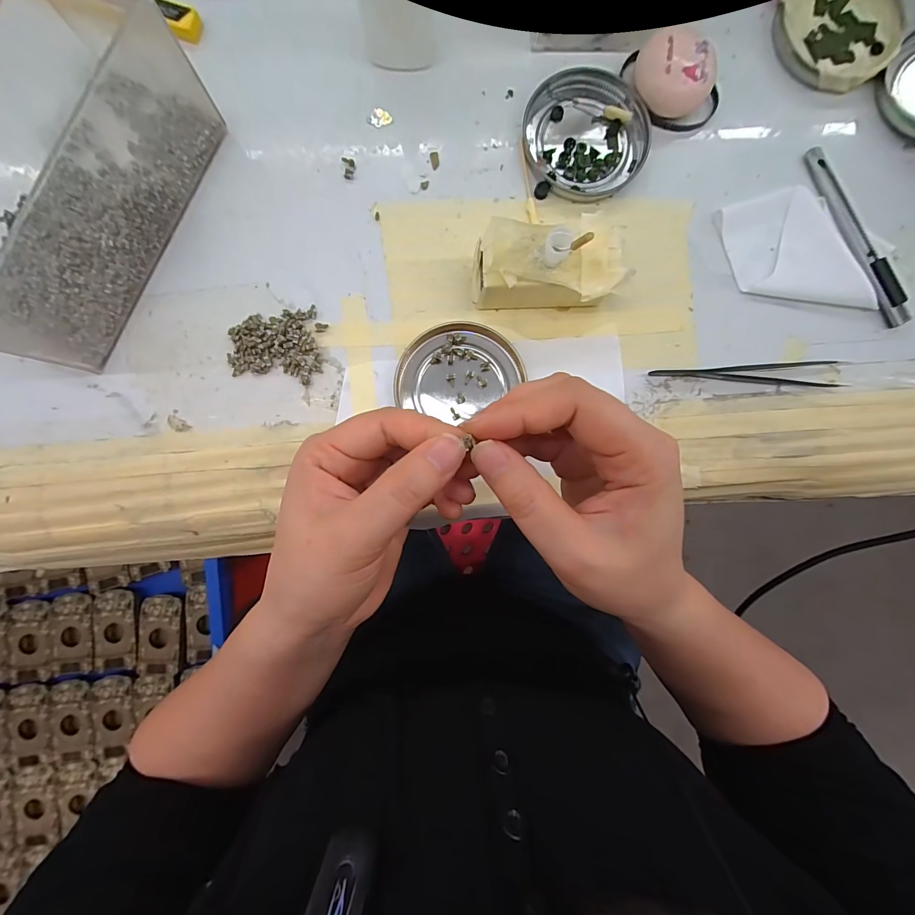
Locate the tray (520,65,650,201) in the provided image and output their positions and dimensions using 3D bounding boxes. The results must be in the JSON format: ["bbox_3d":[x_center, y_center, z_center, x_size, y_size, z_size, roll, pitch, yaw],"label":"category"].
[{"bbox_3d":[0.081,-0.208,0.249,0.075,0.009,0.082,0,89,-2],"label":"tray"}]

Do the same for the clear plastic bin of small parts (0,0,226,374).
[{"bbox_3d":[-0.225,-0.155,0.208,0.108,0.067,0.190,27,88,-1],"label":"clear plastic bin of small parts"}]

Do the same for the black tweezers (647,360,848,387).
[{"bbox_3d":[0.184,-0.056,0.250,0.123,0.004,0.017,1,89,-2],"label":"black tweezers"}]

